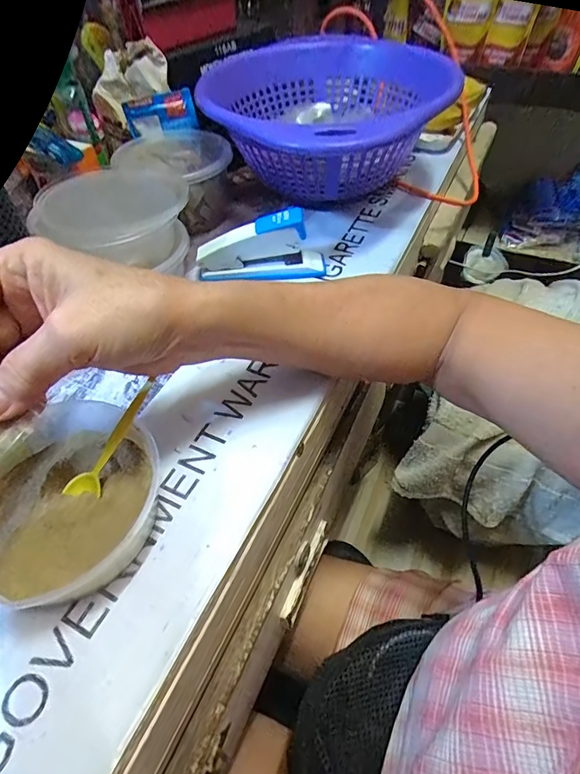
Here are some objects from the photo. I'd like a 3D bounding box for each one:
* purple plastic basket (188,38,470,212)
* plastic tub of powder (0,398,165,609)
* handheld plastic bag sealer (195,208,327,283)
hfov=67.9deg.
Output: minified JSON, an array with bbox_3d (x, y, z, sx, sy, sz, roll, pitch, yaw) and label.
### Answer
[{"bbox_3d":[0.042,-0.301,0.483,0.228,0.095,0.232,-1,50,1],"label":"purple plastic basket"},{"bbox_3d":[-0.126,0.063,0.242,0.108,0.039,0.115,-1,50,1],"label":"plastic tub of powder"},{"bbox_3d":[-0.027,-0.125,0.383,0.117,0.051,0.030,-10,50,-6],"label":"handheld plastic bag sealer"}]

